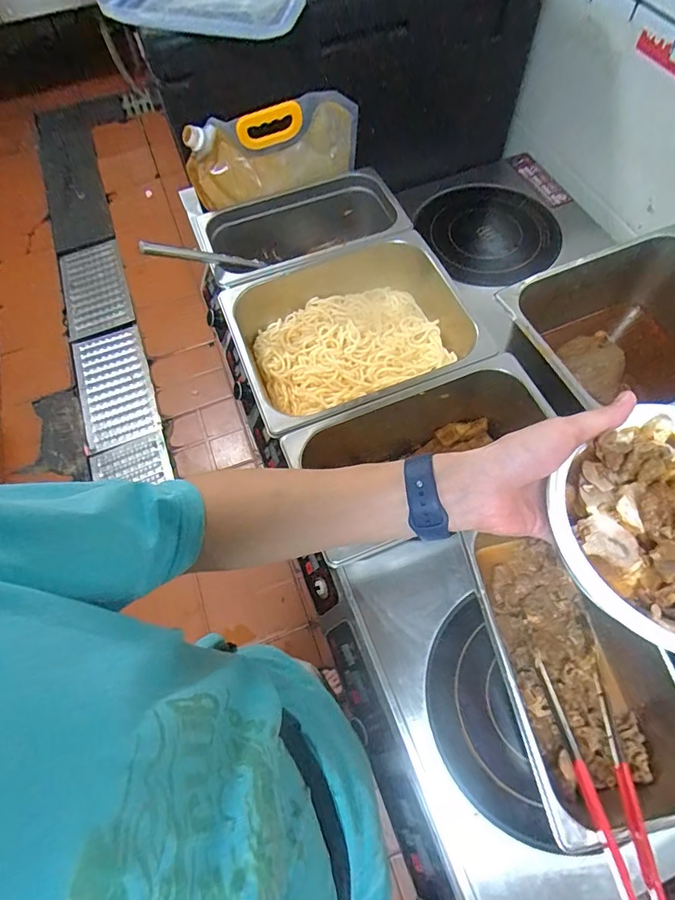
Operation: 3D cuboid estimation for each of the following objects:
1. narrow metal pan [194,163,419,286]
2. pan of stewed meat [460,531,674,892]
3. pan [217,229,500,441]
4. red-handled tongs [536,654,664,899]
[{"bbox_3d":[-0.054,-0.355,0.789,0.339,0.116,0.168,-19,64,-6],"label":"narrow metal pan"},{"bbox_3d":[0.275,0.251,0.517,0.189,0.090,0.287,-11,64,-2],"label":"pan of stewed meat"},{"bbox_3d":[0.032,-0.168,0.684,0.343,0.116,0.285,-19,64,-6],"label":"pan"},{"bbox_3d":[0.257,0.320,0.439,0.071,0.034,0.231,0,39,4],"label":"red-handled tongs"}]

